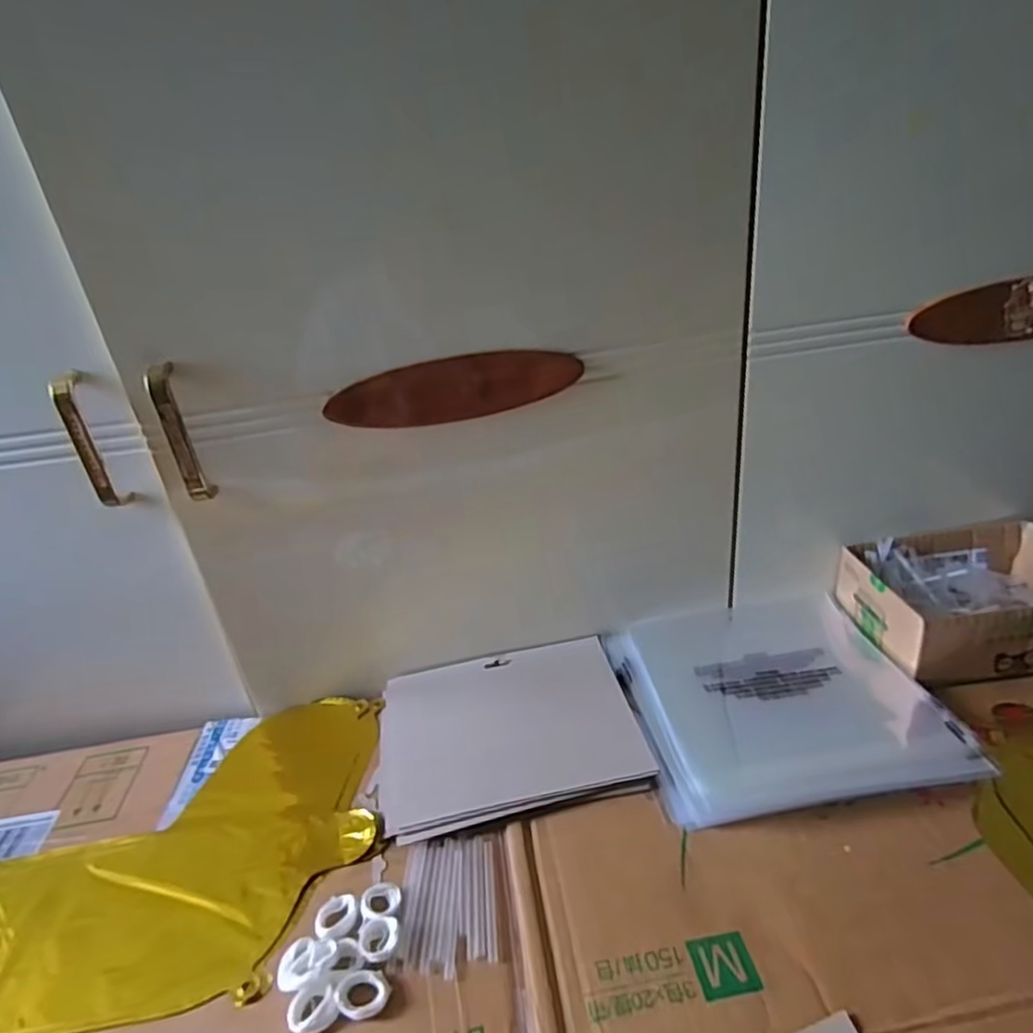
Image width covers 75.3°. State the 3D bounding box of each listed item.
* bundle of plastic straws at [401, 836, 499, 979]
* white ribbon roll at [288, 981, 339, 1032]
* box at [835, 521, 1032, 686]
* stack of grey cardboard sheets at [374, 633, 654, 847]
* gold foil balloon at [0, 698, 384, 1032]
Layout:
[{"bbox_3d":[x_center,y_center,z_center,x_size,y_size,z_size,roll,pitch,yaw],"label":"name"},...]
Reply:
[{"bbox_3d":[-0.043,0.246,0.431,0.058,0.006,0.083,-7,27,-1],"label":"bundle of plastic straws"},{"bbox_3d":[-0.115,0.279,0.378,0.026,0.010,0.022,-17,29,-19],"label":"white ribbon roll"},{"bbox_3d":[0.402,0.076,0.586,0.187,0.072,0.130,-9,27,-4],"label":"box"},{"bbox_3d":[-0.008,0.172,0.552,0.201,0.017,0.166,-10,27,-7],"label":"stack of grey cardboard sheets"},{"bbox_3d":[-0.290,0.245,0.481,0.371,0.010,0.231,-10,27,-7],"label":"gold foil balloon"}]

